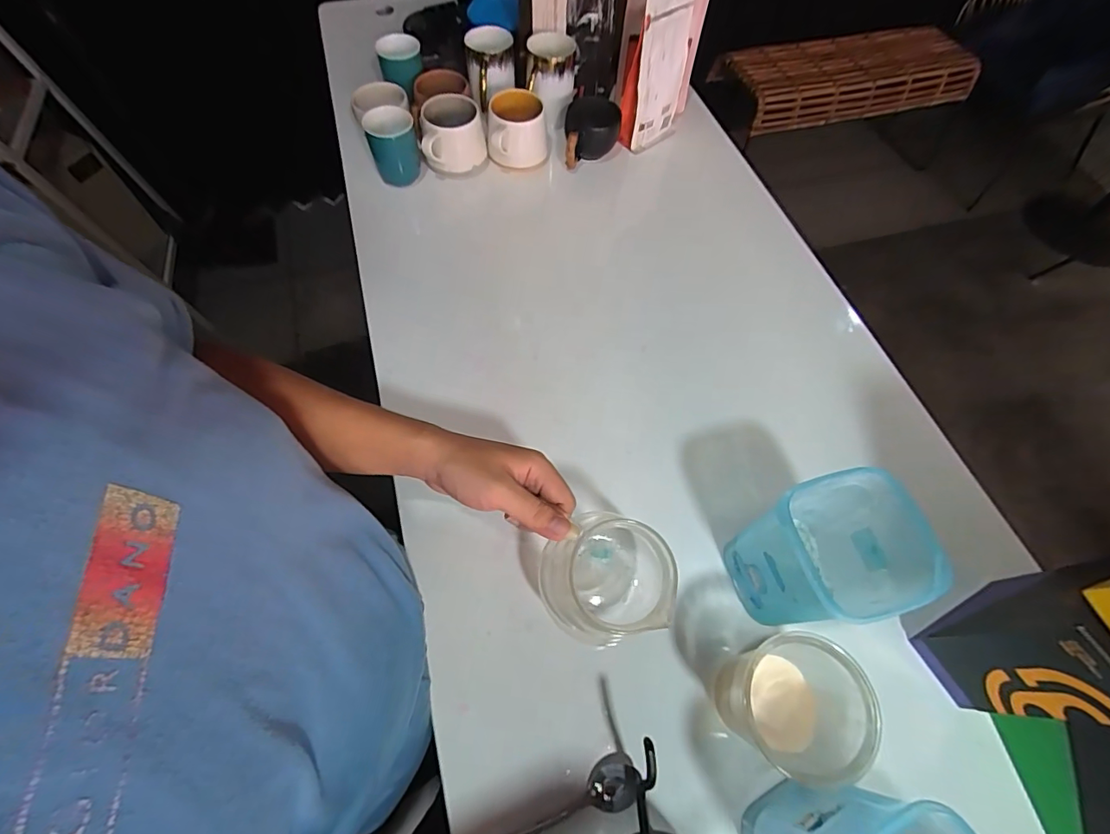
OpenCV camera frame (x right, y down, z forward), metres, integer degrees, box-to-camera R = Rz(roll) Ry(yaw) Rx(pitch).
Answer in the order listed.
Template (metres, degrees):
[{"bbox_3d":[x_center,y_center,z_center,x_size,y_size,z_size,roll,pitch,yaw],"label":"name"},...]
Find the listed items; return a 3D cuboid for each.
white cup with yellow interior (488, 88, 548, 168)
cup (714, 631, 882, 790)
[{"bbox_3d":[-0.057,-0.408,0.702,0.086,0.070,0.088,1,64,-2],"label":"white cup with yellow interior"},{"bbox_3d":[0.181,0.219,0.373,0.083,0.099,0.090,1,64,-2],"label":"cup"}]

